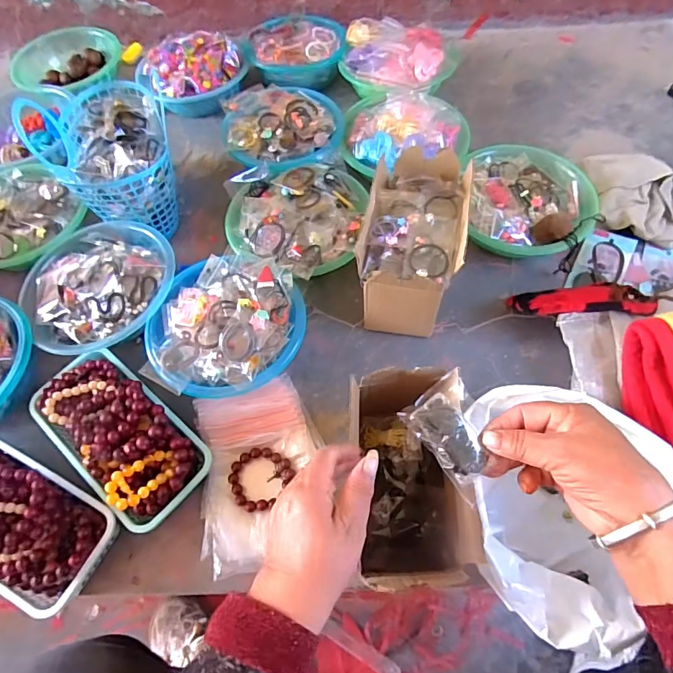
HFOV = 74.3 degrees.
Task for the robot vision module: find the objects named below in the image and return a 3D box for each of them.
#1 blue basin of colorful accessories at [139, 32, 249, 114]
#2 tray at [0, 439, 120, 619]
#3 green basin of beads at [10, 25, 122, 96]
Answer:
[{"bbox_3d":[-0.305,-0.558,0.946,0.221,0.088,0.191,-20,62,-8],"label":"blue basin of colorful accessories"},{"bbox_3d":[-0.404,0.217,0.535,0.251,0.084,0.129,21,64,14],"label":"tray"},{"bbox_3d":[-0.605,-0.623,0.996,0.235,0.068,0.192,-24,63,-10],"label":"green basin of beads"}]

